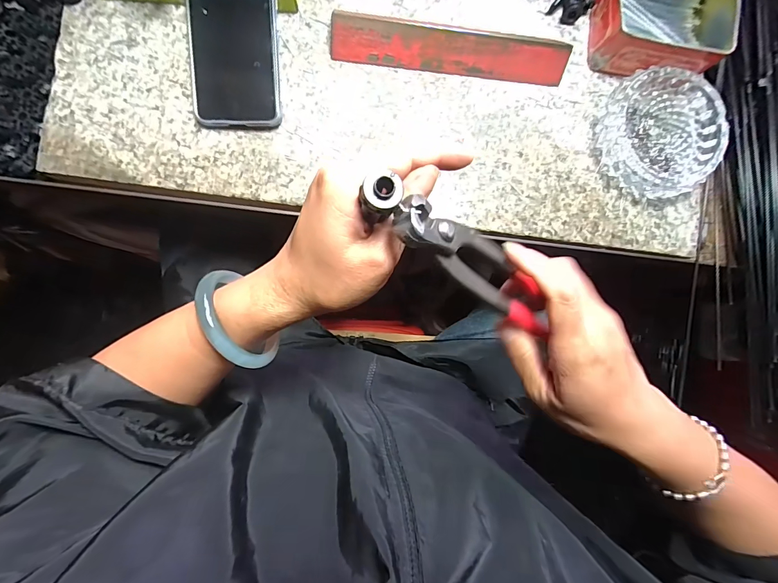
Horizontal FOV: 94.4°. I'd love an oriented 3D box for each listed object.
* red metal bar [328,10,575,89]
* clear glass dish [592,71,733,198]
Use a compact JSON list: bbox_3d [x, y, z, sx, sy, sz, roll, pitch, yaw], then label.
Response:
[{"bbox_3d":[0.060,-0.227,0.339,0.222,0.028,0.028,3,87,-7],"label":"red metal bar"},{"bbox_3d":[0.268,-0.154,0.357,0.111,0.036,0.114,0,87,-7],"label":"clear glass dish"}]

